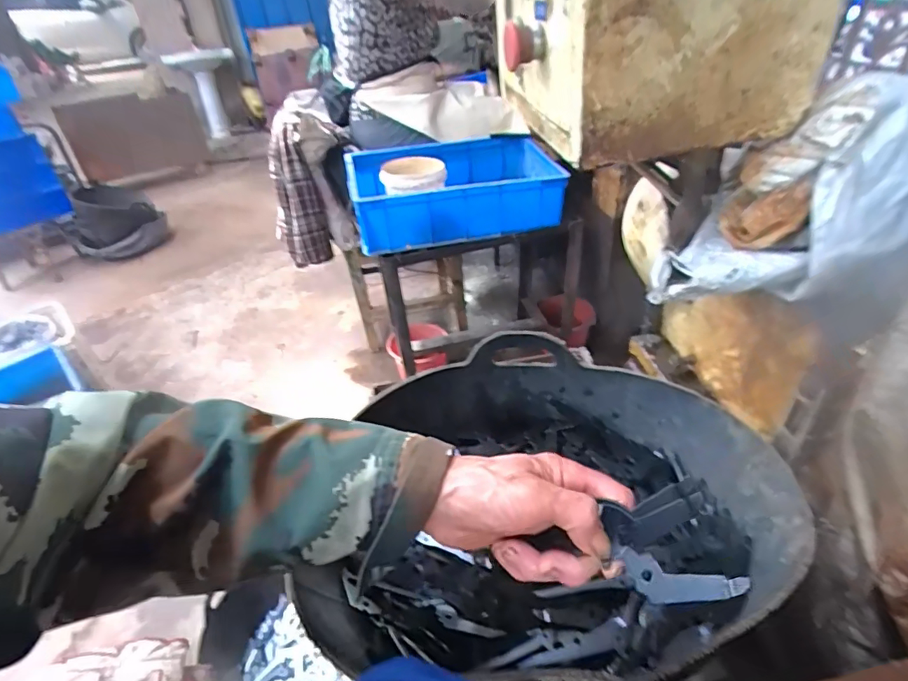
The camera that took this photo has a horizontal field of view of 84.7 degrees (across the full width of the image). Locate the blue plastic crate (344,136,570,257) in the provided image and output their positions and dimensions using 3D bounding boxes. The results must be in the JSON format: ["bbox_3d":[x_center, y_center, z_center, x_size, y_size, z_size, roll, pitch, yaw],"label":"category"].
[{"bbox_3d":[-0.006,-0.397,1.307,0.521,0.146,0.370,-8,37,-2],"label":"blue plastic crate"}]

